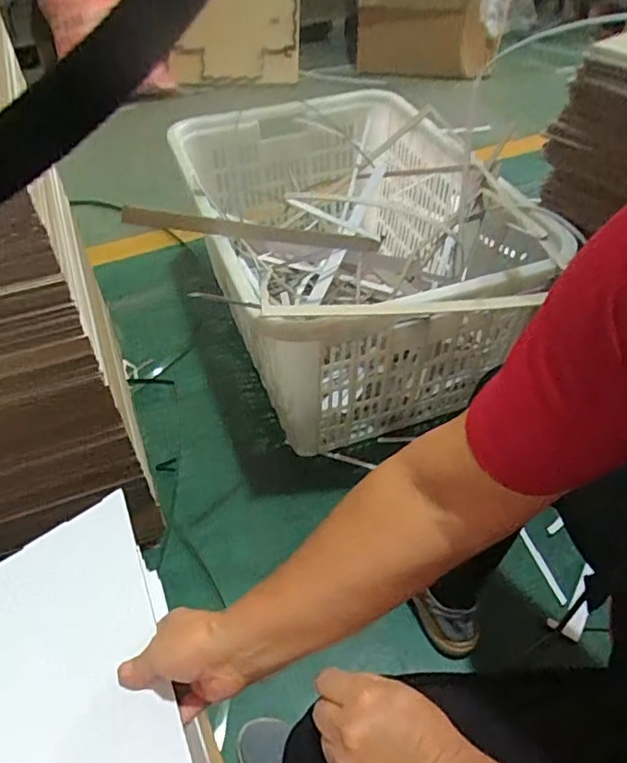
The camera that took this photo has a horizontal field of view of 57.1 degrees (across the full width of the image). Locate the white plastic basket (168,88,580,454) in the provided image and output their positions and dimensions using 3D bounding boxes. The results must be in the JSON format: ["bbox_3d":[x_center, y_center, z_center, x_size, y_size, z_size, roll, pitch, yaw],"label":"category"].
[{"bbox_3d":[0.069,-0.278,1.288,0.573,0.427,0.866,-13,48,-12],"label":"white plastic basket"}]

